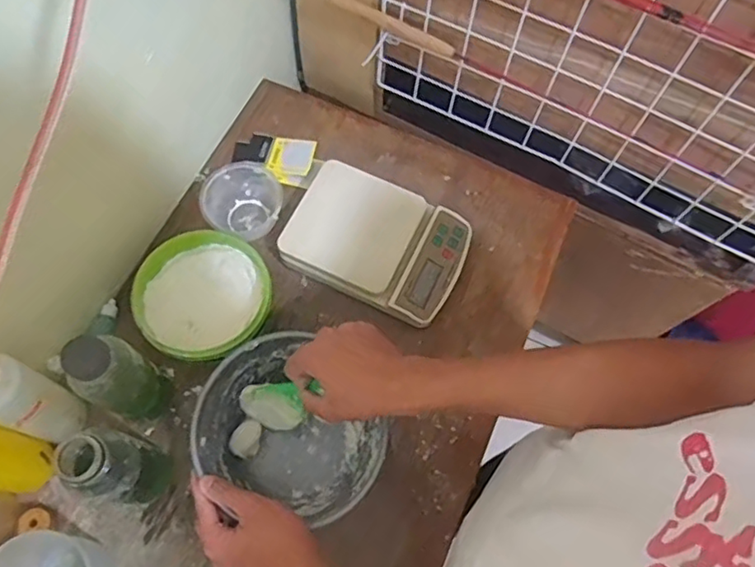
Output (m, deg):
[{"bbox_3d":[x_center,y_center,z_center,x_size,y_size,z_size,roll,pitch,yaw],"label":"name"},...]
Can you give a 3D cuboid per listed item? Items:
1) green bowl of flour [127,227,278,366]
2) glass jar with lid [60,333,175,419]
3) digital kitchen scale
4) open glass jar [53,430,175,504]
[{"bbox_3d":[-0.208,0.018,0.731,0.149,0.060,0.154,1,68,-2],"label":"green bowl of flour"},{"bbox_3d":[-0.262,0.102,0.624,0.056,0.174,0.059,1,68,-2],"label":"glass jar with lid"},{"bbox_3d":[0.000,-0.054,0.774,0.217,0.049,0.154,22,69,6],"label":"digital kitchen scale"},{"bbox_3d":[-0.258,0.186,0.603,0.060,0.178,0.068,5,68,0],"label":"open glass jar"}]

